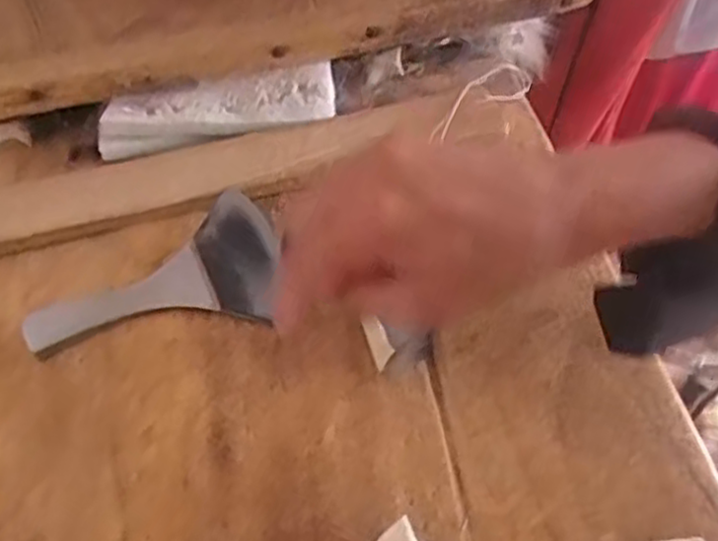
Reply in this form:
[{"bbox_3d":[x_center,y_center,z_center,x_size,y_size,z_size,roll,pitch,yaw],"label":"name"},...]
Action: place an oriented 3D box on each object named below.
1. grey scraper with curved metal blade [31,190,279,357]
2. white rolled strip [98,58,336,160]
[{"bbox_3d":[-0.112,0.001,0.404,0.134,0.015,0.078,-12,53,-8],"label":"grey scraper with curved metal blade"},{"bbox_3d":[-0.090,-0.104,0.477,0.152,0.017,0.051,-11,53,-7],"label":"white rolled strip"}]

